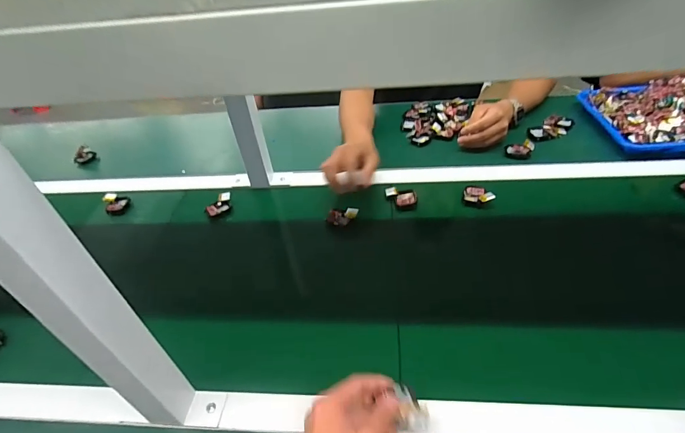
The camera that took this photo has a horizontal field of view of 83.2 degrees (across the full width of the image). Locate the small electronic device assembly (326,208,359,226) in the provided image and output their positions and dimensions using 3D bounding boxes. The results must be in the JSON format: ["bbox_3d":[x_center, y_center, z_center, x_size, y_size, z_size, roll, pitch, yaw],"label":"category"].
[{"bbox_3d":[0.000,0.000,0.662,0.052,0.015,0.027,0,42,5],"label":"small electronic device assembly"}]

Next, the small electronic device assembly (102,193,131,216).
[{"bbox_3d":[-0.445,-0.027,0.754,0.041,0.026,0.041,-1,42,4],"label":"small electronic device assembly"}]

